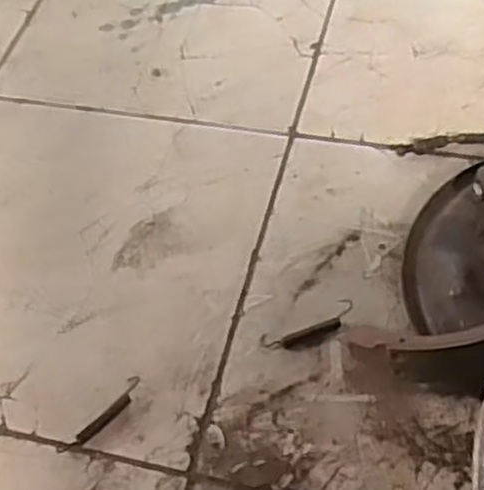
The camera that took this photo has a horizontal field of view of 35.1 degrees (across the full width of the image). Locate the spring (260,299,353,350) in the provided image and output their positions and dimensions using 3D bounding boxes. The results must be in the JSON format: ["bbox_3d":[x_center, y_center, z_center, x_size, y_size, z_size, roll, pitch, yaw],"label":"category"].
[{"bbox_3d":[0.066,0.079,0.745,0.097,0.008,0.026,-22,58,-10],"label":"spring"}]

